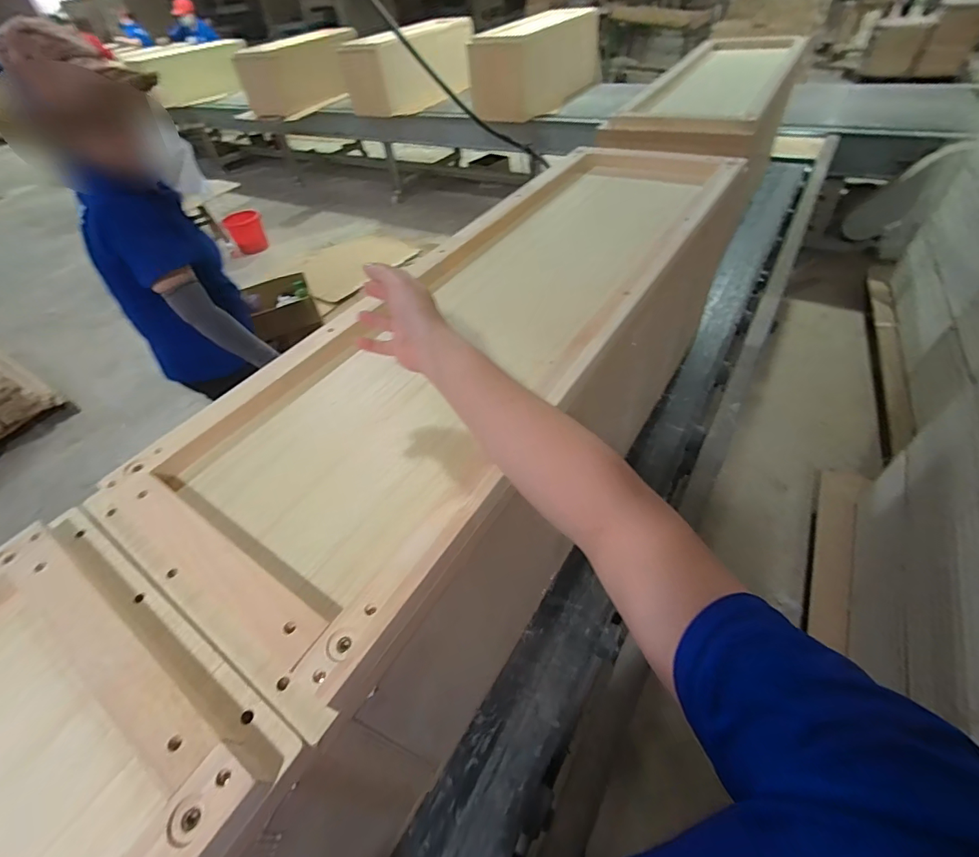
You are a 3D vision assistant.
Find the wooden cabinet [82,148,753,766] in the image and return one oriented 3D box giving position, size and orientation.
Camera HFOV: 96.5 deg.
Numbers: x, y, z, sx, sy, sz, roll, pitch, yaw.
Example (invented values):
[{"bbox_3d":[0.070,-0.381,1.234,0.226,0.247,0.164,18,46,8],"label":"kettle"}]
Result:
[{"bbox_3d":[0.055,-0.076,0.789,0.387,0.411,1.086,26,56,27],"label":"wooden cabinet"}]

